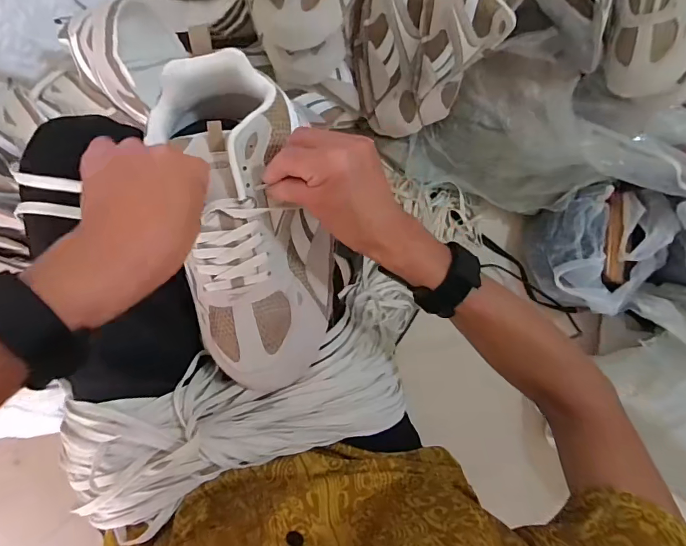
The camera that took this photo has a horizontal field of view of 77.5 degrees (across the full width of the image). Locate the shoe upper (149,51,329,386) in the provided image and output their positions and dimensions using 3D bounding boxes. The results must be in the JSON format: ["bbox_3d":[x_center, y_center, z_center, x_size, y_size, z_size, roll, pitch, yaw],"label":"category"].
[{"bbox_3d":[-0.080,-0.036,0.370,0.123,0.105,0.266,-12,93,-8],"label":"shoe upper"}]

